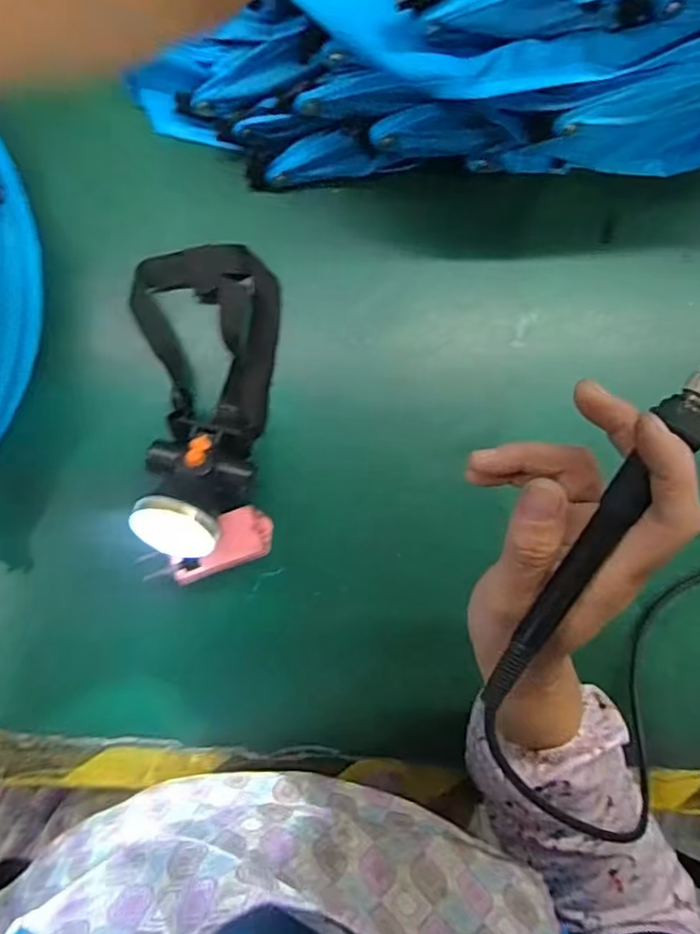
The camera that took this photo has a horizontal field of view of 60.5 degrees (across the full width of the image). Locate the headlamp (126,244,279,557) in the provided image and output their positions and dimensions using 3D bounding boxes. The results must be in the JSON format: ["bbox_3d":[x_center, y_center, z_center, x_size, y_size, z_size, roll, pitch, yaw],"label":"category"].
[{"bbox_3d":[-0.114,-0.056,0.432,0.110,0.053,0.233,2,80,1],"label":"headlamp"}]

